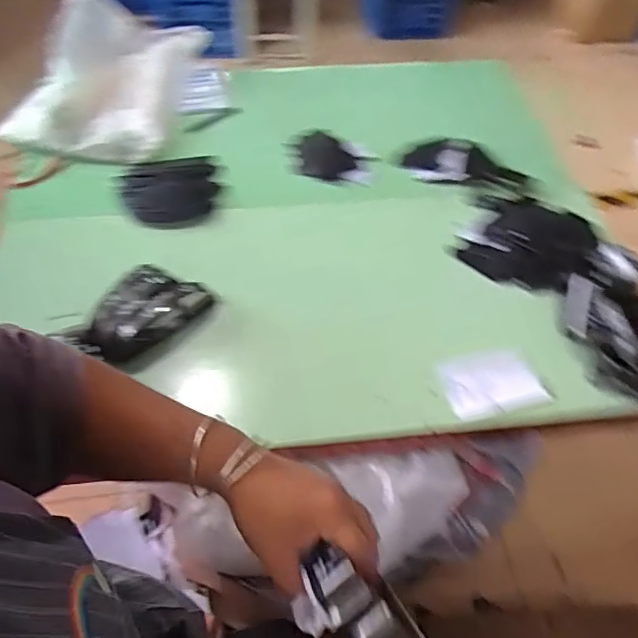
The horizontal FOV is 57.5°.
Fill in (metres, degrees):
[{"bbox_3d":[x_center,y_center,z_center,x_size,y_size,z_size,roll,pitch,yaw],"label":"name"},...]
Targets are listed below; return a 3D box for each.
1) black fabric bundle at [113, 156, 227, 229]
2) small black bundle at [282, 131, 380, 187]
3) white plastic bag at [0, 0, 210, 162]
[{"bbox_3d":[-0.274,-0.240,1.126,0.194,0.071,0.138,-22,60,-13],"label":"black fabric bundle"},{"bbox_3d":[0.022,-0.338,1.237,0.177,0.051,0.122,6,58,4],"label":"small black bundle"},{"bbox_3d":[-0.424,-0.486,1.196,0.287,0.151,0.375,12,59,8],"label":"white plastic bag"}]

